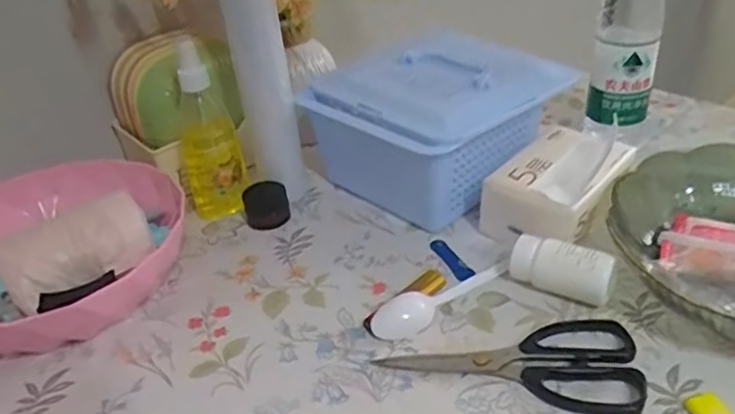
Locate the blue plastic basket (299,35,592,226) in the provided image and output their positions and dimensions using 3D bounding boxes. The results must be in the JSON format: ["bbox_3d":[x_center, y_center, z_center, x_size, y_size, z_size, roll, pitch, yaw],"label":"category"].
[{"bbox_3d":[0.061,-0.083,0.640,0.190,0.126,0.202,-29,40,-30],"label":"blue plastic basket"}]

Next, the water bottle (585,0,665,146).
[{"bbox_3d":[0.268,-0.163,0.636,0.058,0.224,0.068,10,37,23],"label":"water bottle"}]

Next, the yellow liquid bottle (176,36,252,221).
[{"bbox_3d":[-0.161,-0.075,0.614,0.058,0.183,0.052,-16,35,-14],"label":"yellow liquid bottle"}]

